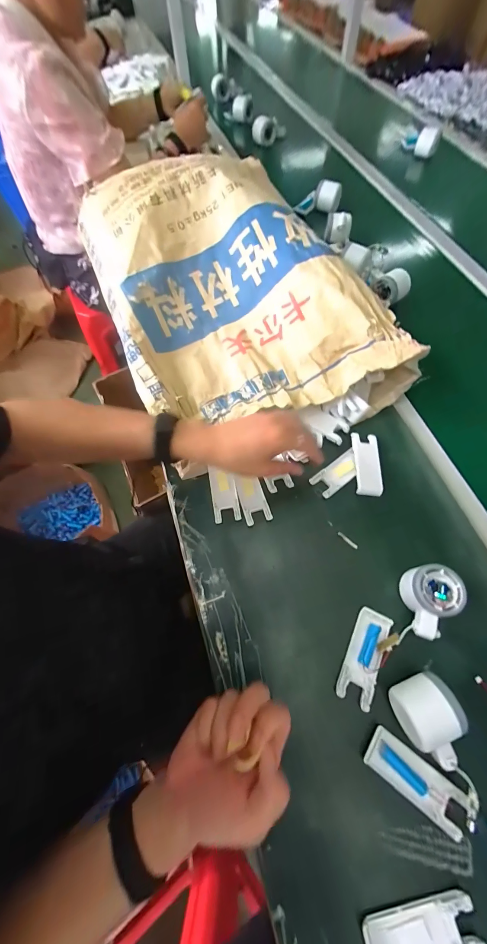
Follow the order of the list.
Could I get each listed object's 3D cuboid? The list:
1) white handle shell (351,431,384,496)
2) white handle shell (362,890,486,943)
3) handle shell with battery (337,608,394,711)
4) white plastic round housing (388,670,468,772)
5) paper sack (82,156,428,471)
[{"bbox_3d":[0.192,-0.012,0.471,0.039,0.011,0.101,3,66,3],"label":"white handle shell"},{"bbox_3d":[0.162,0.420,0.273,0.101,0.011,0.037,-10,66,-3],"label":"white handle shell"},{"bbox_3d":[0.147,0.222,0.367,0.038,0.020,0.103,24,69,11],"label":"handle shell with battery"},{"bbox_3d":[0.202,0.268,0.326,0.062,0.041,0.078,-21,67,-8],"label":"white plastic round housing"},{"bbox_3d":[-0.050,-0.333,0.548,0.395,0.143,0.649,-27,68,-10],"label":"paper sack"}]

